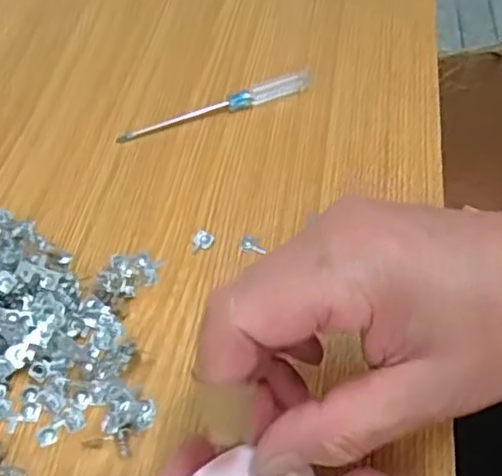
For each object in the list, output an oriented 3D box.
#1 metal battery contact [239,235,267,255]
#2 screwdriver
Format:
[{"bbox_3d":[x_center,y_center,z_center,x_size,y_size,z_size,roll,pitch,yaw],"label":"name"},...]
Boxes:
[{"bbox_3d":[0.001,0.002,0.333,0.014,0.004,0.011,12,53,10],"label":"metal battery contact"},{"bbox_3d":[-0.020,-0.079,0.394,0.123,0.013,0.010,-20,54,-15],"label":"screwdriver"}]

